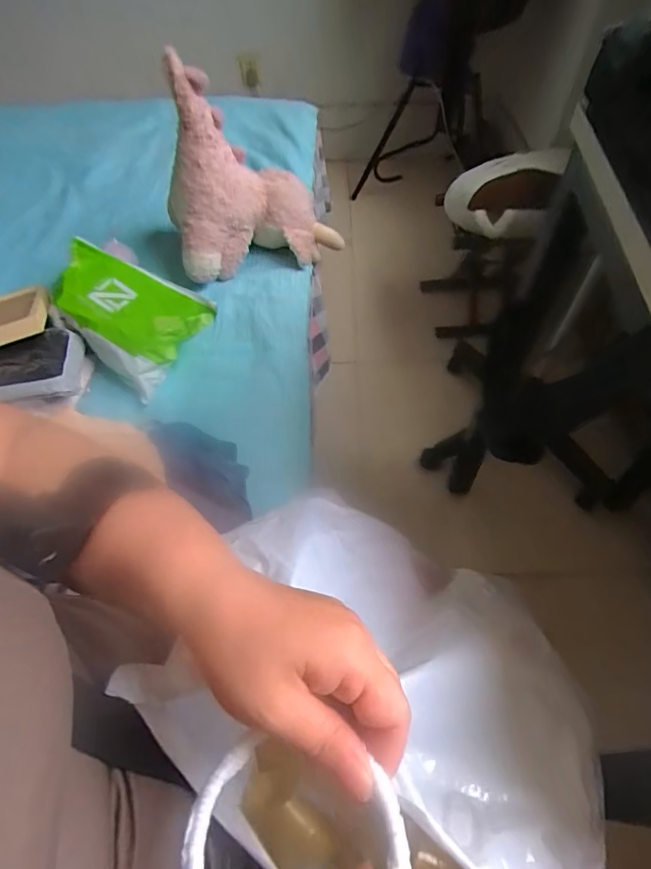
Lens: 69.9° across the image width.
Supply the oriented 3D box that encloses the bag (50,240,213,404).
[{"bbox_3d":[-0.295,-0.177,0.682,0.245,0.093,0.140,31,58,19],"label":"bag"}]

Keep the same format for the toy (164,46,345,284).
[{"bbox_3d":[-0.119,-0.400,0.731,0.256,0.288,0.111,-22,57,-17],"label":"toy"}]

